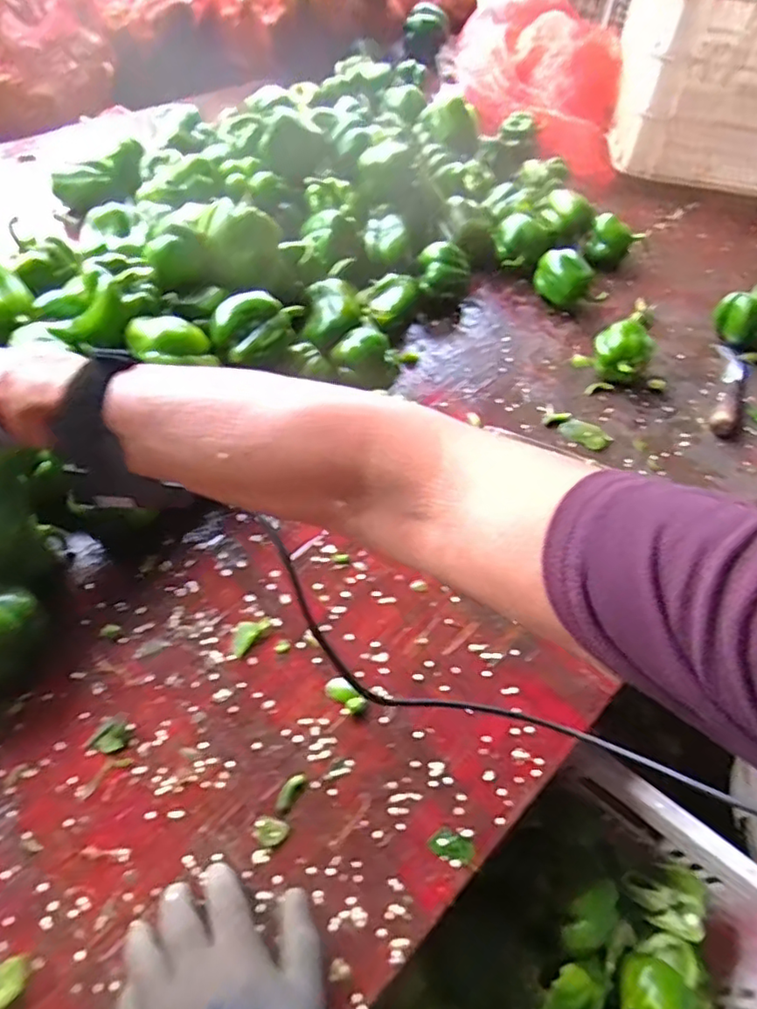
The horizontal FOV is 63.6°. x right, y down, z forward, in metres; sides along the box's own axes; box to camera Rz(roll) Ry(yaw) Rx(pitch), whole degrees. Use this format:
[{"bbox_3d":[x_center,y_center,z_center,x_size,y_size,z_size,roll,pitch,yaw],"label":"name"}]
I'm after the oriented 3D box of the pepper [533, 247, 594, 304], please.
[{"bbox_3d":[0.247,-0.302,0.820,0.072,0.060,0.055,11,54,3],"label":"pepper"}]

